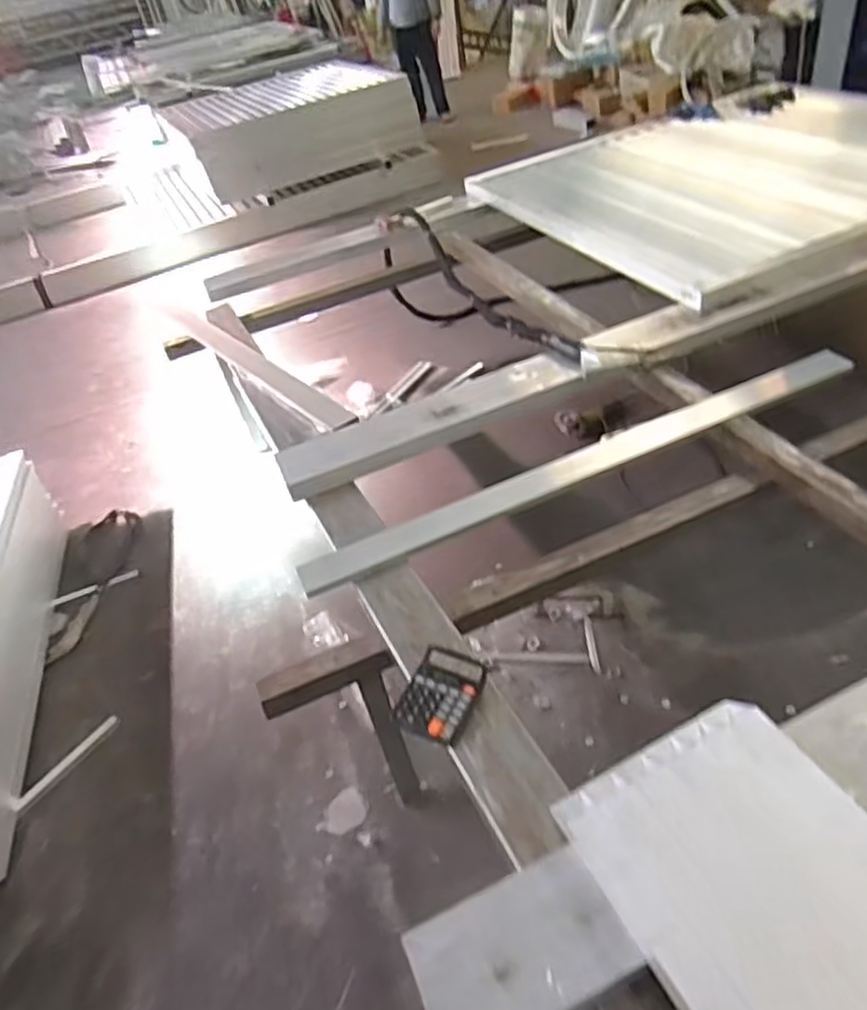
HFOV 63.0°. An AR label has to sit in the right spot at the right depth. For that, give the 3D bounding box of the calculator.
[{"bbox_3d":[0.011,0.301,1.121,0.108,0.027,0.147,11,45,24],"label":"calculator"}]

